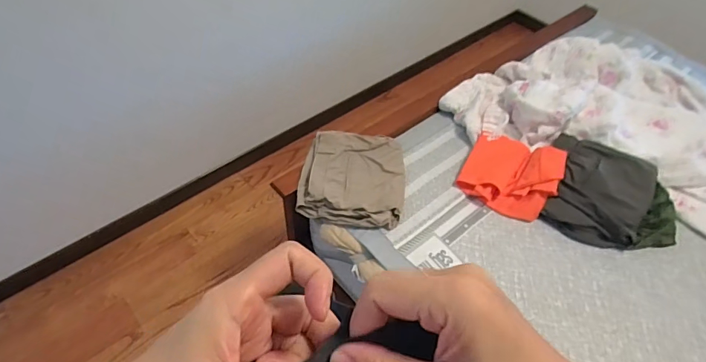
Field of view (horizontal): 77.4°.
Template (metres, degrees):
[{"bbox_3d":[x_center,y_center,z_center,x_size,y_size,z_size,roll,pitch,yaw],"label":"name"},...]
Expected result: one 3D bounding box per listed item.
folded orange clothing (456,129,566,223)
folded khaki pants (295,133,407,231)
[{"bbox_3d":[0.427,-0.029,1.186,0.238,0.111,0.204,26,53,16],"label":"folded orange clothing"},{"bbox_3d":[0.005,-0.015,1.159,0.270,0.071,0.281,12,50,5],"label":"folded khaki pants"}]

